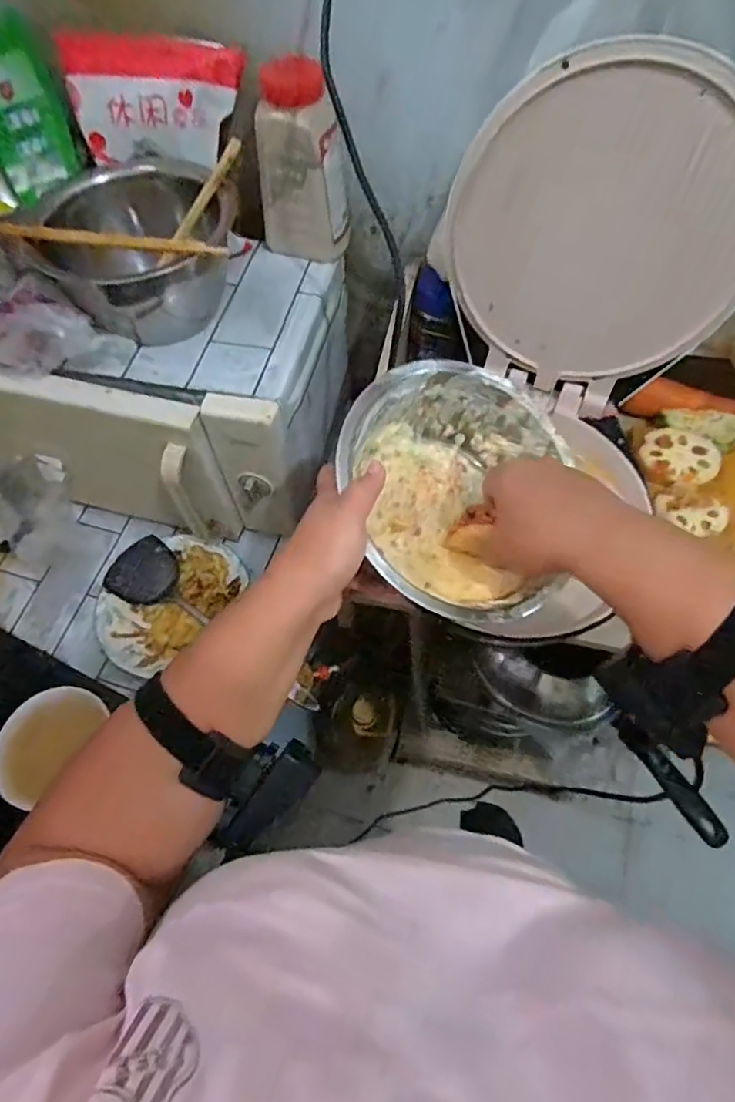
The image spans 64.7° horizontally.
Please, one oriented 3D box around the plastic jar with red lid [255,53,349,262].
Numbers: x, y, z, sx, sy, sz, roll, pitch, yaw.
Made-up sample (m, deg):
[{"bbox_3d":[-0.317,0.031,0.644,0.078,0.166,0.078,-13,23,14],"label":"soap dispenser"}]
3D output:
[{"bbox_3d":[-0.077,-0.427,0.658,0.084,0.185,0.063,33,66,17],"label":"plastic jar with red lid"}]

